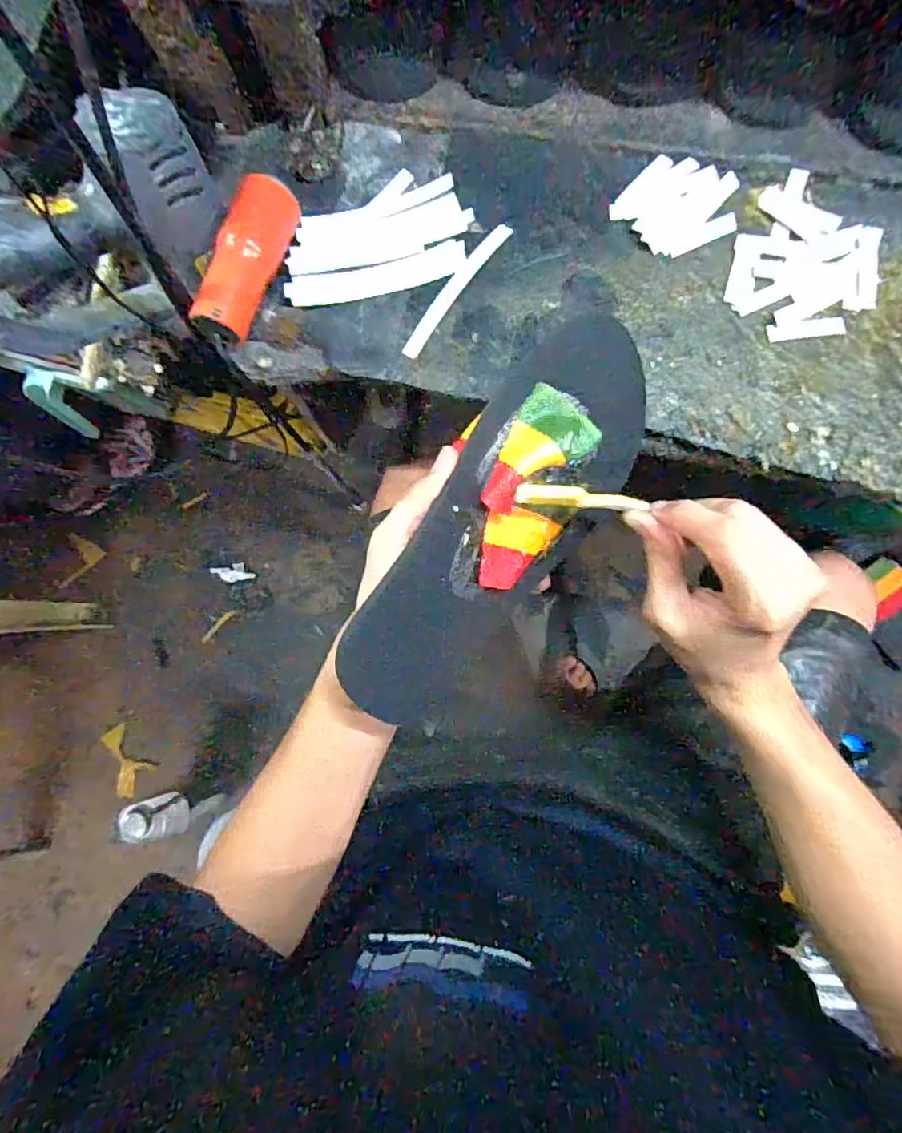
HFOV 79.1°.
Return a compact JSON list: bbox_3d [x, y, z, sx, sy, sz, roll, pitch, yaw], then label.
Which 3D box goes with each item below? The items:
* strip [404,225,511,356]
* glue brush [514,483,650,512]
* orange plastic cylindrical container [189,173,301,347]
[{"bbox_3d":[0.004,-0.214,0.422,0.014,0.007,0.126,36,89,3],"label":"strip"},{"bbox_3d":[0.077,-0.041,0.326,0.079,0.009,0.011,4,83,-9],"label":"glue brush"},{"bbox_3d":[-0.153,-0.232,0.420,0.033,0.050,0.123,18,84,8],"label":"orange plastic cylindrical container"}]

